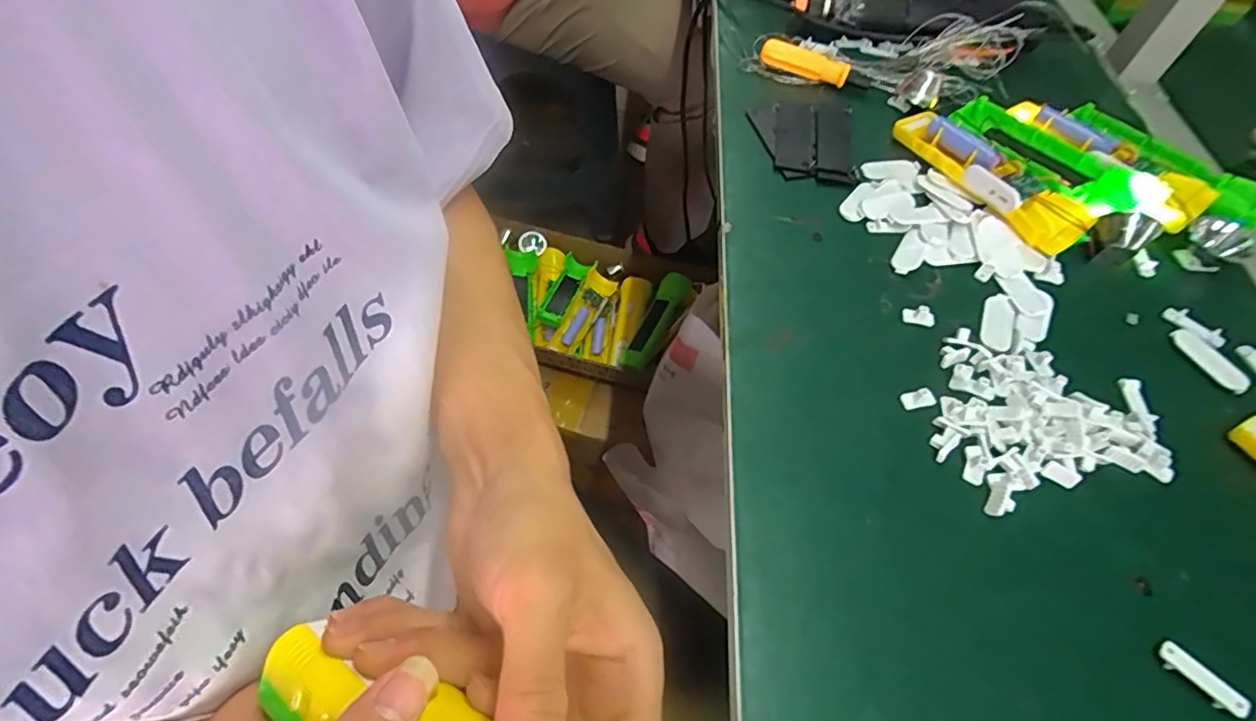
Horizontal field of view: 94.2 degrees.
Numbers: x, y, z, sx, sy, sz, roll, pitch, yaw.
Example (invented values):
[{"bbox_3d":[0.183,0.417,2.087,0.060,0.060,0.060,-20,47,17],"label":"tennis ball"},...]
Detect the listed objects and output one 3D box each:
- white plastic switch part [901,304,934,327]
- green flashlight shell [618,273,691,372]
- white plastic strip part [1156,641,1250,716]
[{"bbox_3d":[0.194,-0.031,0.390,0.020,0.008,0.012,7,56,0],"label":"white plastic switch part"},{"bbox_3d":[0.039,-0.054,0.873,0.053,0.055,0.163,24,72,12],"label":"green flashlight shell"},{"bbox_3d":[0.269,0.150,0.274,0.011,0.006,0.037,-35,65,-25],"label":"white plastic strip part"}]

